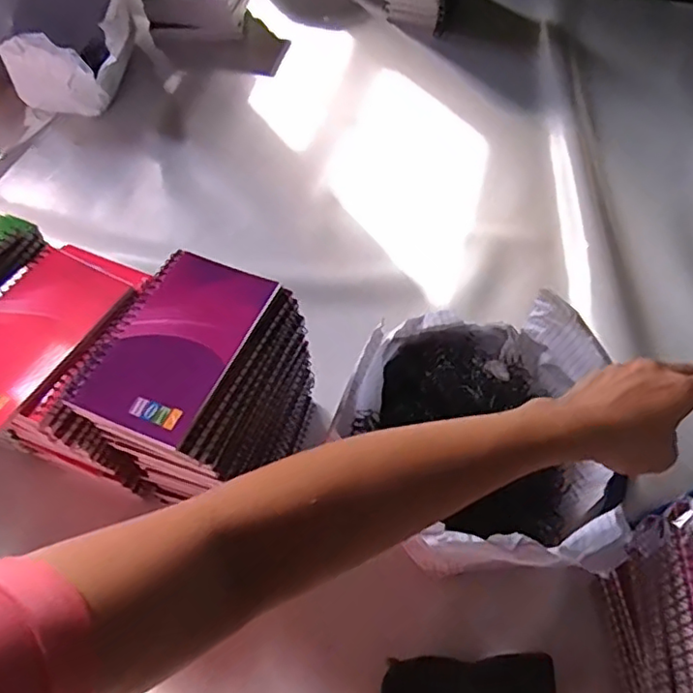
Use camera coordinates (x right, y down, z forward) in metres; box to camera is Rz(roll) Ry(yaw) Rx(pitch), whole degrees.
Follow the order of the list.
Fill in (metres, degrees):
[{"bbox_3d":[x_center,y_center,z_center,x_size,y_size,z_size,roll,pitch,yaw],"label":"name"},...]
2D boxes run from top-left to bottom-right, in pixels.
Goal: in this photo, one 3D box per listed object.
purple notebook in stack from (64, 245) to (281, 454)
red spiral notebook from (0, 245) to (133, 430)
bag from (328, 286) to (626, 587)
[{"bbox_3d":[-0.108,-0.005,0.384,0.084,0.006,0.128,23,62,14],"label":"purple notebook in stack"},{"bbox_3d":[-0.222,-0.010,0.422,0.085,0.014,0.130,24,62,16],"label":"red spiral notebook"},{"bbox_3d":[0.110,0.074,0.475,0.194,0.110,0.204,-15,60,-8],"label":"bag"}]

